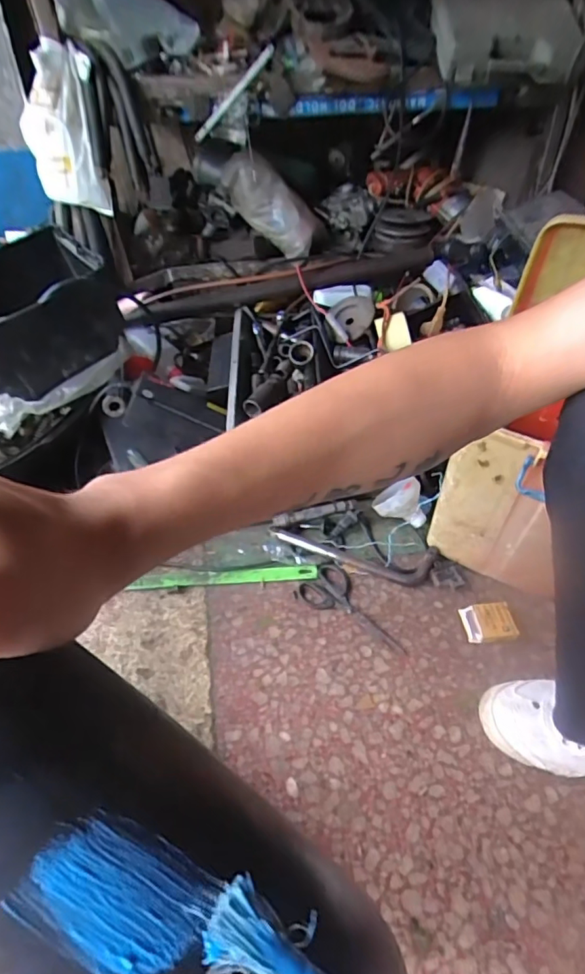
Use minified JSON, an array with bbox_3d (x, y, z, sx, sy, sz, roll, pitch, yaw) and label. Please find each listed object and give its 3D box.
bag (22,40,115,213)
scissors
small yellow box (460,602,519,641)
[{"bbox_3d":[-0.363,-0.556,0.817,0.122,0.208,0.122,-19,49,-18],"label":"bag"},{"bbox_3d":[0.082,0.155,0.664,0.147,0.004,0.070,32,54,27],"label":"scissors"},{"bbox_3d":[0.245,0.168,0.645,0.059,0.017,0.048,-5,46,-6],"label":"small yellow box"}]

